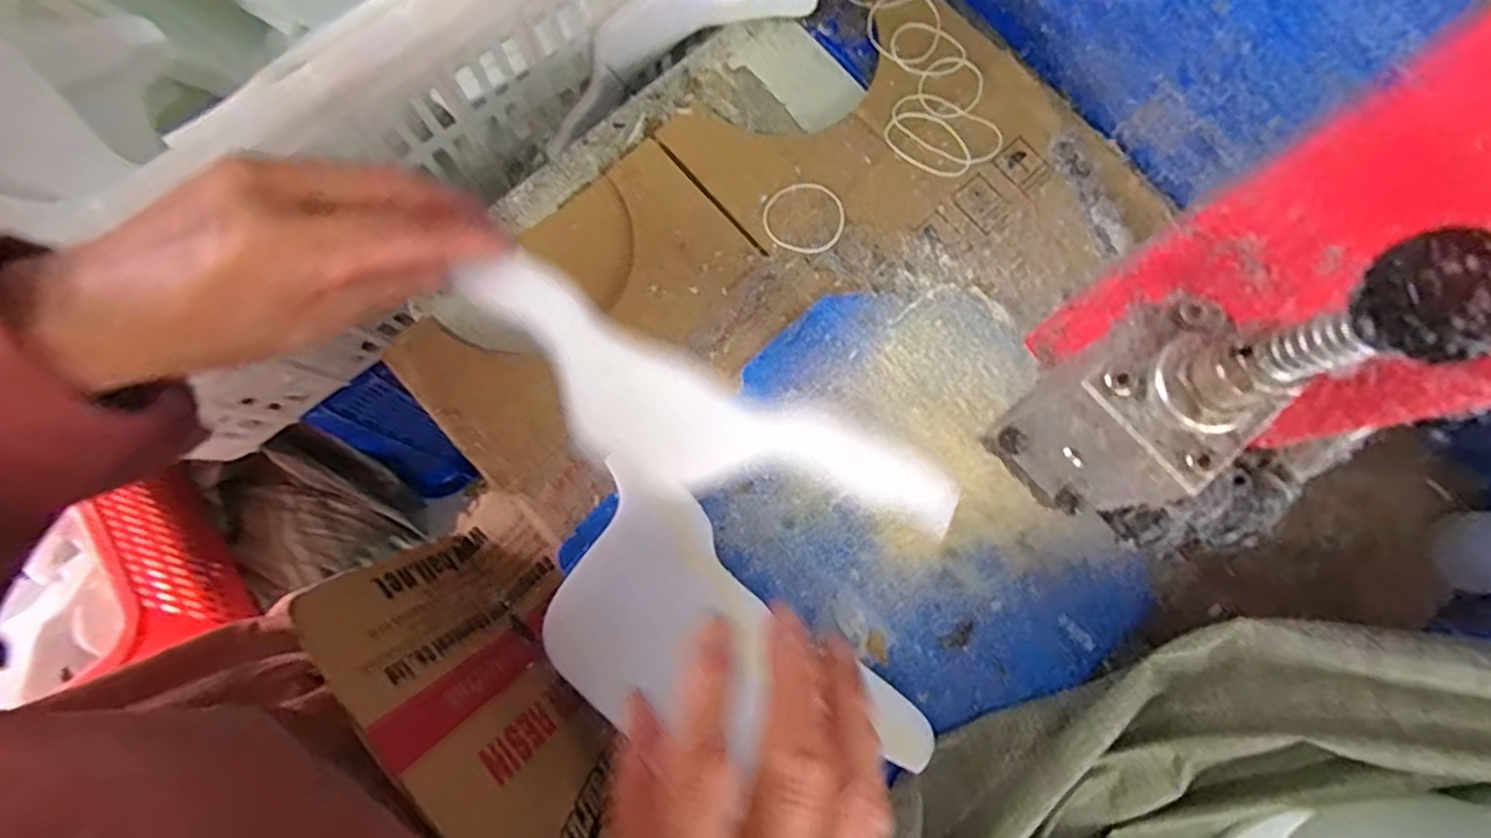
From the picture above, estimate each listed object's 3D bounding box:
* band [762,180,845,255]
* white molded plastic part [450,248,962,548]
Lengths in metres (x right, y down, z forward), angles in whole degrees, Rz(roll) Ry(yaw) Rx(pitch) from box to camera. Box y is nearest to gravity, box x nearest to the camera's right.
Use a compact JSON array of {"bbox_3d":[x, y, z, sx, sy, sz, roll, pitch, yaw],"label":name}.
[{"bbox_3d":[0.043,-0.146,0.497,0.056,0.004,0.058,0,79,-1],"label":"band"},{"bbox_3d":[-0.025,0.004,0.315,0.230,0.011,0.069,27,104,1],"label":"white molded plastic part"}]

